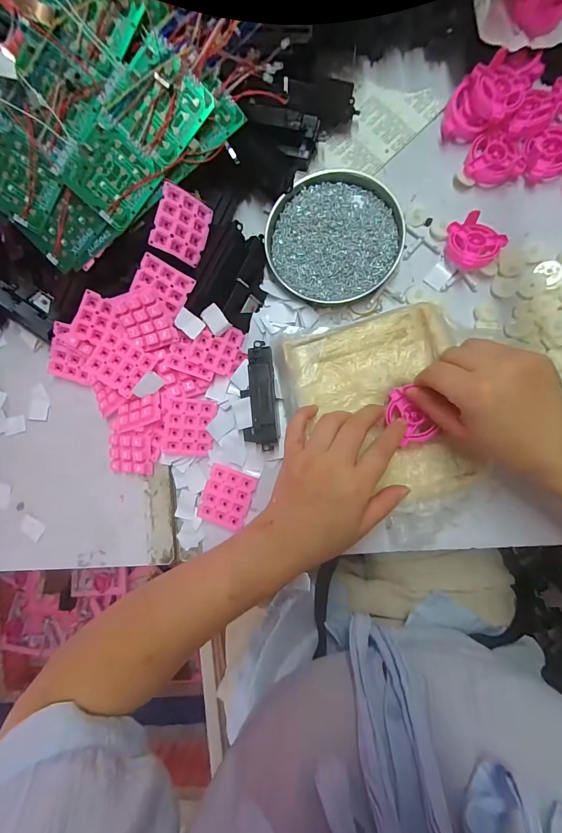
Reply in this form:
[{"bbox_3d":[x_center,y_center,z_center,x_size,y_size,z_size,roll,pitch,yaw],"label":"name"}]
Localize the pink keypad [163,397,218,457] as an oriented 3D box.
[{"bbox_3d":[-0.097,0.012,0.363,0.050,0.006,0.060,5,93,-17],"label":"pink keypad"}]

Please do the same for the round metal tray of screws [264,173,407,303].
[{"bbox_3d":[0.054,-0.187,0.354,0.134,0.016,0.132,-4,87,7],"label":"round metal tray of screws"}]

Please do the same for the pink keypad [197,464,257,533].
[{"bbox_3d":[-0.056,0.085,0.362,0.050,0.006,0.059,19,90,8],"label":"pink keypad"}]

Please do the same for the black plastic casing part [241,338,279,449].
[{"bbox_3d":[-0.021,-0.021,0.346,0.033,0.028,0.108,-1,87,7],"label":"black plastic casing part"}]

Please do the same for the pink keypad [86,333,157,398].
[{"bbox_3d":[-0.165,-0.053,0.351,0.058,0.006,0.048,30,87,0],"label":"pink keypad"}]

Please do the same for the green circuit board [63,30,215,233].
[{"bbox_3d":[-0.131,-0.249,0.309,0.069,0.006,0.140,38,104,-20],"label":"green circuit board"}]

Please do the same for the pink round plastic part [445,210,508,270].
[{"bbox_3d":[0.185,-0.168,0.336,0.053,0.028,0.054,0,87,7],"label":"pink round plastic part"}]

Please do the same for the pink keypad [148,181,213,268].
[{"bbox_3d":[-0.095,-0.184,0.331,0.049,0.004,0.059,15,95,-38],"label":"pink keypad"}]

